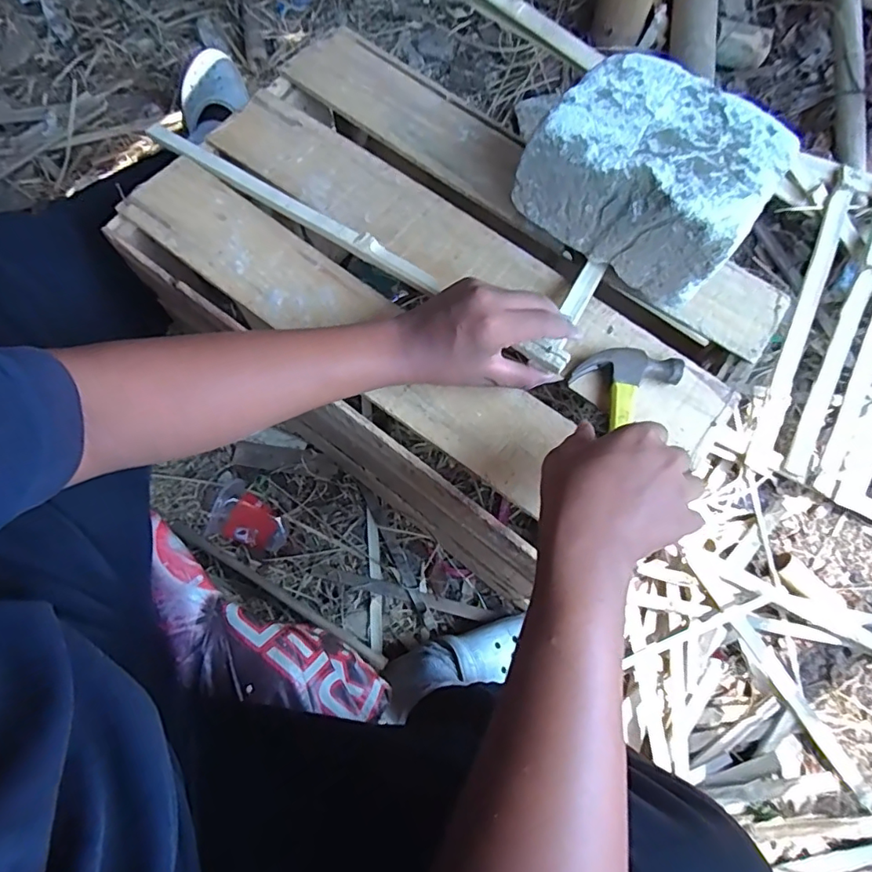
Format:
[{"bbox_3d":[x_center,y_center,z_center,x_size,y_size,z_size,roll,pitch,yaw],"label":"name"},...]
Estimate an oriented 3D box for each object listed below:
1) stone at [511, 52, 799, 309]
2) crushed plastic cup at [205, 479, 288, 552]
[{"bbox_3d":[0.206,-0.250,0.506,0.191,0.098,0.188,37,64,8],"label":"stone"},{"bbox_3d":[-0.273,0.130,0.770,0.112,0.062,0.088,35,77,9],"label":"crushed plastic cup"}]

